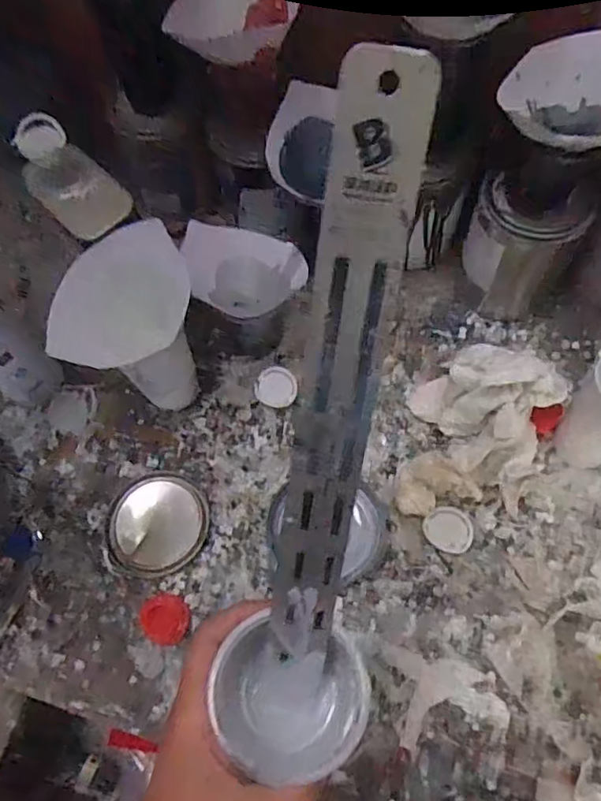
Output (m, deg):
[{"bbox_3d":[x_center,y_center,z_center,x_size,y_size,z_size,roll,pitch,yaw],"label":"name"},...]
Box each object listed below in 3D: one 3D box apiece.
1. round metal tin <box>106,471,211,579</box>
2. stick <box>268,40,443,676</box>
[{"bbox_3d":[-0.139,0.119,0.569,0.095,0.011,0.097,-1,68,2],"label":"round metal tin"},{"bbox_3d":[0.014,0.015,0.249,0.031,0.282,0.004,8,27,1],"label":"stick"}]

